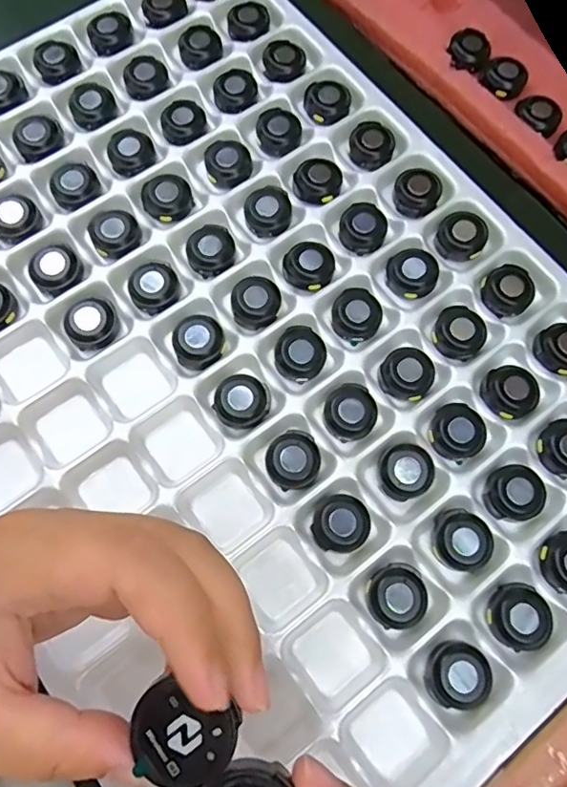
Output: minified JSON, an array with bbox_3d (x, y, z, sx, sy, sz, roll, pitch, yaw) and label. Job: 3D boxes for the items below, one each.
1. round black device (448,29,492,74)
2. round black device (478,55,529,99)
[{"bbox_3d":[0.129,-0.236,0.392,0.028,0.011,0.033,21,73,5],"label":"round black device"},{"bbox_3d":[0.152,-0.217,0.387,0.029,0.010,0.029,0,73,-1],"label":"round black device"}]

